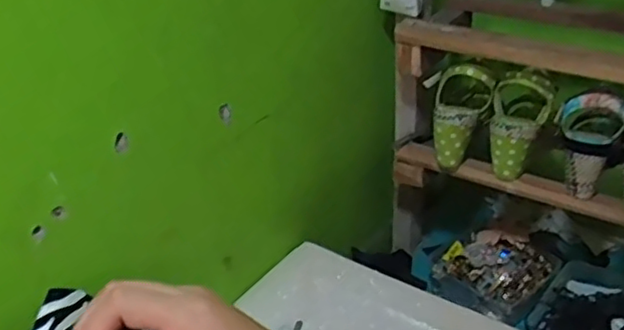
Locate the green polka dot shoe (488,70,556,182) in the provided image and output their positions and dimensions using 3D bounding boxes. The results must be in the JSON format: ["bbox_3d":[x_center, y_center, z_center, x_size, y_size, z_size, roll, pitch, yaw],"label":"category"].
[{"bbox_3d":[0.271,-0.053,0.899,0.076,0.145,0.058,19,7,33],"label":"green polka dot shoe"}]

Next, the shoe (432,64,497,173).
[{"bbox_3d":[0.204,-0.070,0.947,0.077,0.153,0.075,22,12,36],"label":"shoe"}]

